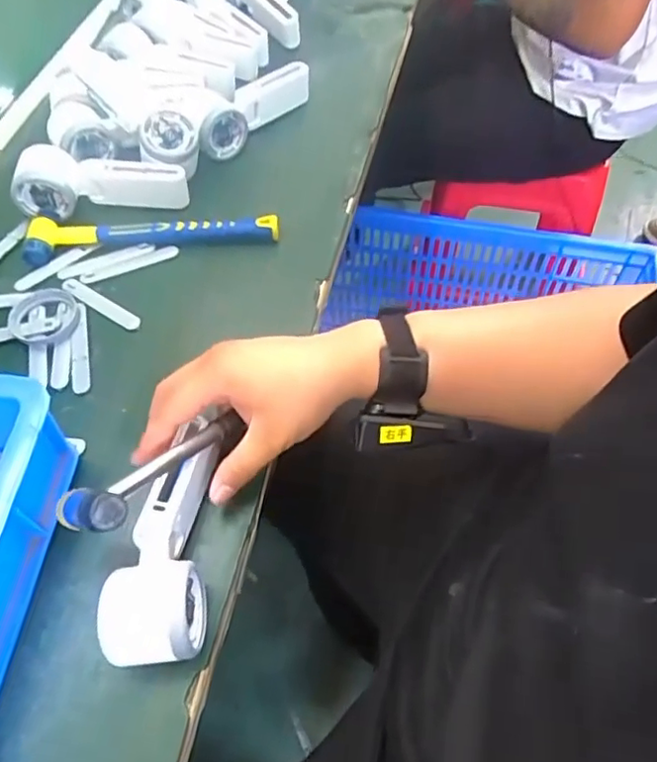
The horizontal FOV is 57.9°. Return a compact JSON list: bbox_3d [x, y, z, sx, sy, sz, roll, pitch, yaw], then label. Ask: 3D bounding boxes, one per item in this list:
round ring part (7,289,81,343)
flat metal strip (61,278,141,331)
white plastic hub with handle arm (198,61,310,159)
[{"bbox_3d":[-0.259,-0.060,0.539,0.063,0.011,0.061,-1,57,2],"label":"round ring part"},{"bbox_3d":[-0.212,-0.072,0.550,0.094,0.005,0.016,29,68,16],"label":"flat metal strip"},{"bbox_3d":[-0.089,-0.309,0.672,0.049,0.051,0.167,35,65,22],"label":"white plastic hub with handle arm"}]

